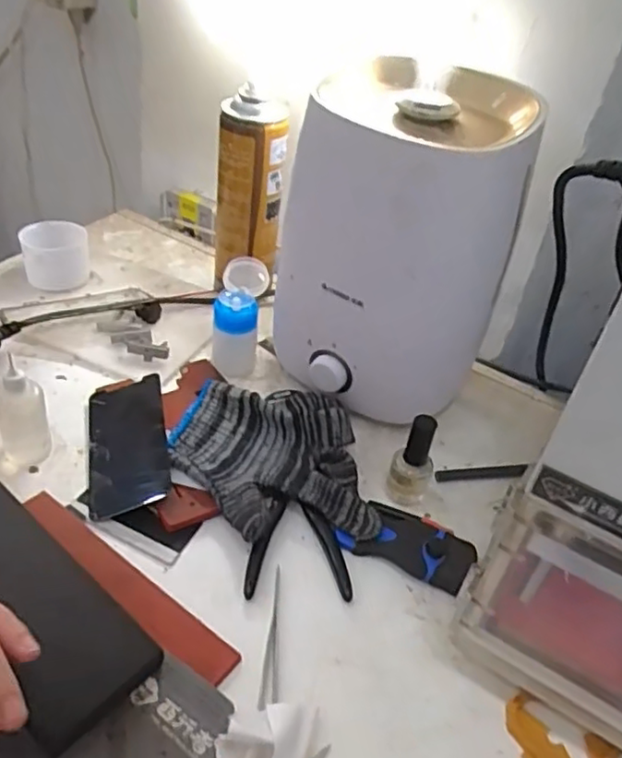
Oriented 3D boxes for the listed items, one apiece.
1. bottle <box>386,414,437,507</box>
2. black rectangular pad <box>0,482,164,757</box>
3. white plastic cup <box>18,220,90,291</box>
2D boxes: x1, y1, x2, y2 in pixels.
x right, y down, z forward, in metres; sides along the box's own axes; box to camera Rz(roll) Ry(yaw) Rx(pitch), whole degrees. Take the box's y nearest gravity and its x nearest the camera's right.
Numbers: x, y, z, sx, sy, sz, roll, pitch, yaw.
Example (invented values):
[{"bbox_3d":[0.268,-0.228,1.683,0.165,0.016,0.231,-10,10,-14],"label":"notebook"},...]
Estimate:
[{"bbox_3d":[0.079,0.063,0.507,0.031,0.078,0.024,14,40,8],"label":"bottle"},{"bbox_3d":[-0.177,0.133,0.399,0.180,0.025,0.072,32,46,24],"label":"black rectangular pad"},{"bbox_3d":[-0.270,-0.127,0.693,0.066,0.058,0.060,-5,41,-17],"label":"white plastic cup"}]

